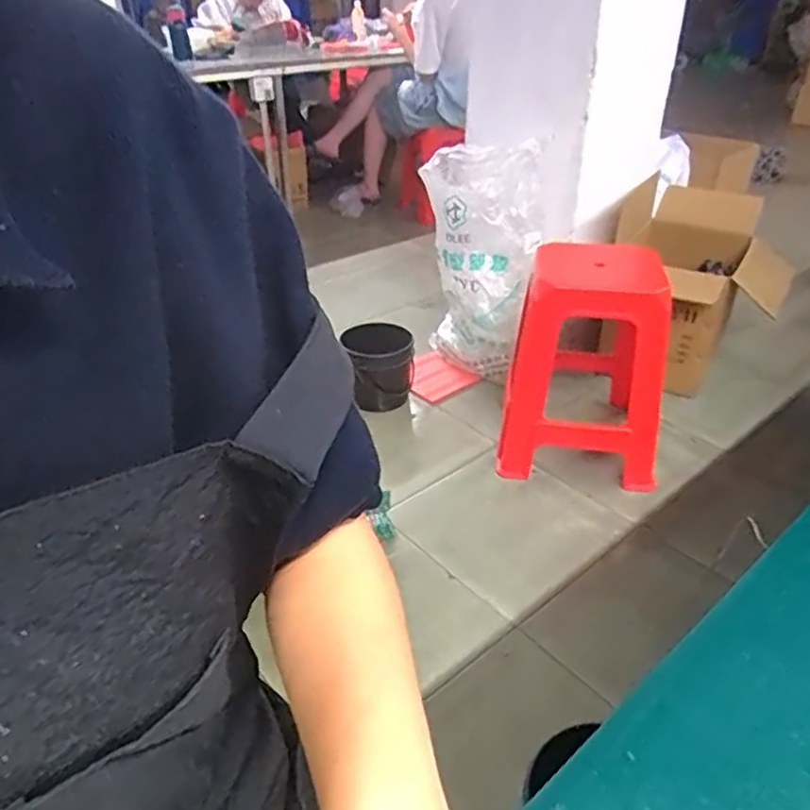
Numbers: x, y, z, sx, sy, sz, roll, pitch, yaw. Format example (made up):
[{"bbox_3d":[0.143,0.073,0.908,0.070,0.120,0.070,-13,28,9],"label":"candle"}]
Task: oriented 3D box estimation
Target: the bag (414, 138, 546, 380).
[{"bbox_3d":[0.195,-0.376,1.733,0.310,0.568,0.247,2,33,5],"label":"bag"}]

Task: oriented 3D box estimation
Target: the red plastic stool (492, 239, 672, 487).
[{"bbox_3d":[0.410,-0.088,1.499,0.330,0.475,0.330,5,33,9],"label":"red plastic stool"}]

